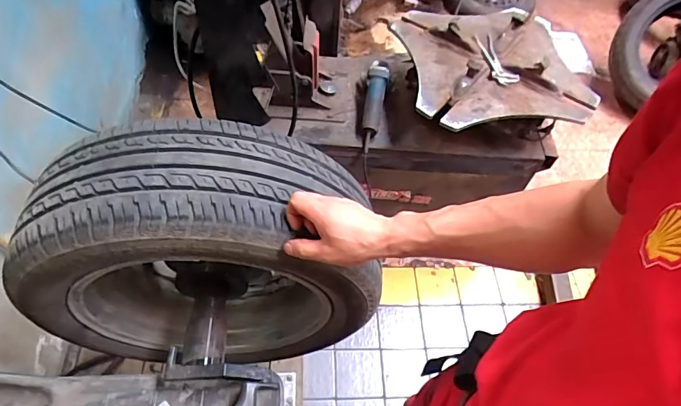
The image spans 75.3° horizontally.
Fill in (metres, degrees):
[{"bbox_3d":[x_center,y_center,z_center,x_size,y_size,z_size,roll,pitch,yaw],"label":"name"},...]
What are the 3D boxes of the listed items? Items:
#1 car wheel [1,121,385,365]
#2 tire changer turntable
[{"bbox_3d":[-0.222,0.104,0.777,0.520,0.506,0.182,-2,56,-5],"label":"car wheel"},{"bbox_3d":[0.436,-0.412,1.281,0.500,0.085,0.481,-4,56,-7],"label":"tire changer turntable"}]

